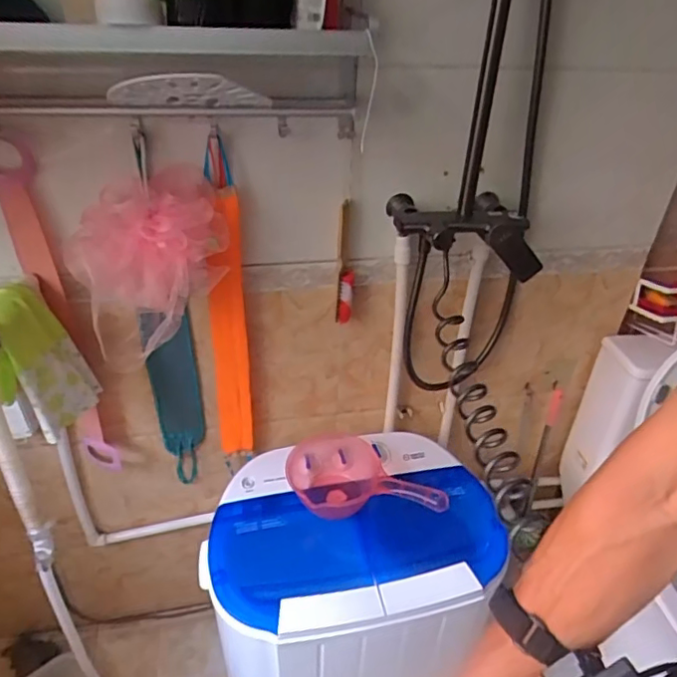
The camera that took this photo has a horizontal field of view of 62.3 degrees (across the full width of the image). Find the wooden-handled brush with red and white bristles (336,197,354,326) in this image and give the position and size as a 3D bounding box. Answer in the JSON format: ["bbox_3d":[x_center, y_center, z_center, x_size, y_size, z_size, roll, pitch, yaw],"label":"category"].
[{"bbox_3d":[0.012,-0.118,0.901,0.032,0.206,0.030,6,34,3],"label":"wooden-handled brush with red and white bristles"}]

